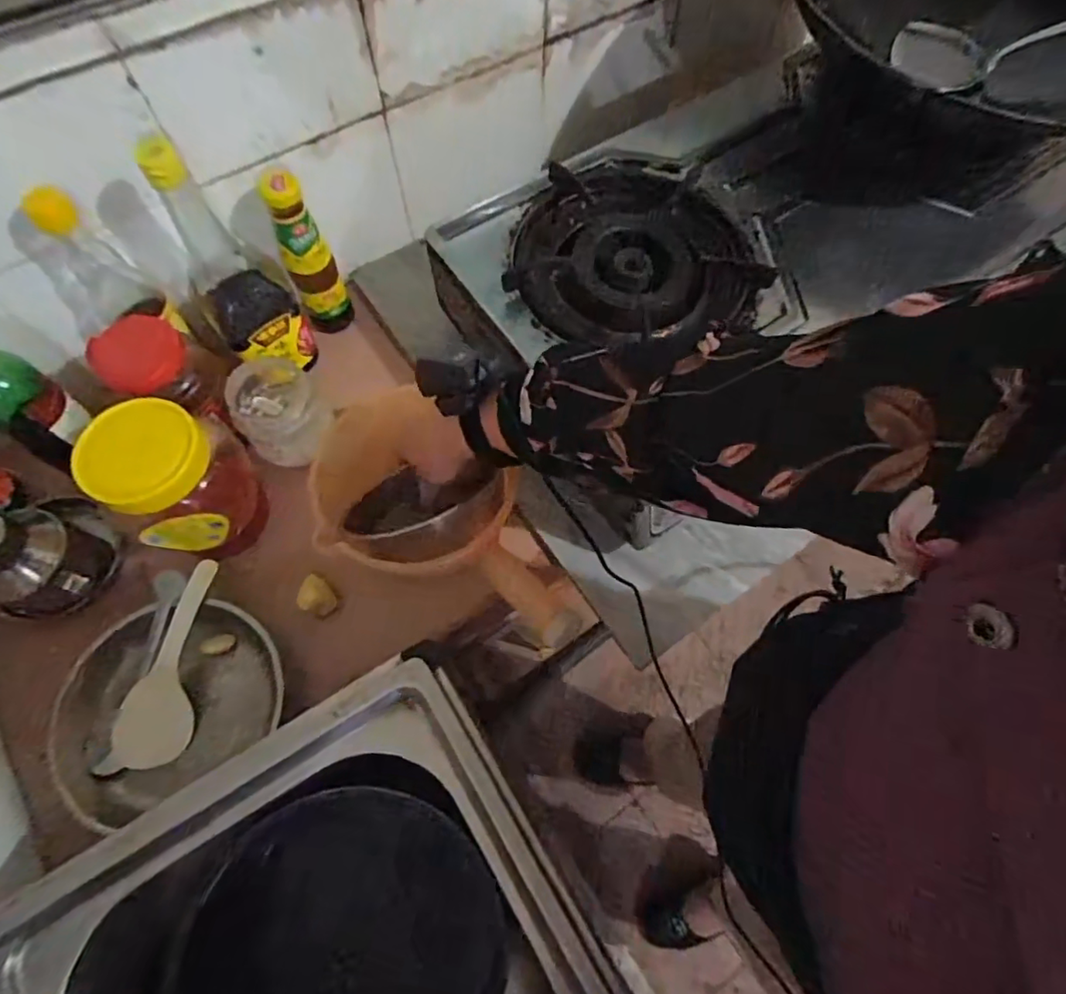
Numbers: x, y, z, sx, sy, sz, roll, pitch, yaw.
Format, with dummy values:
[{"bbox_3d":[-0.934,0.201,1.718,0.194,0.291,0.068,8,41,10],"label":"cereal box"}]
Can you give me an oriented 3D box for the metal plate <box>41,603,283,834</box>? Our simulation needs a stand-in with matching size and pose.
[{"bbox_3d":[-0.326,0.179,0.521,0.191,0.032,0.157,-31,70,-13],"label":"metal plate"}]

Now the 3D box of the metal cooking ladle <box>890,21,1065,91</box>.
[{"bbox_3d":[0.564,-0.480,0.577,0.357,0.051,0.069,6,63,33],"label":"metal cooking ladle"}]

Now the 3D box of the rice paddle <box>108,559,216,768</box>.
[{"bbox_3d":[-0.333,0.148,0.531,0.061,0.027,0.175,2,66,0],"label":"rice paddle"}]

